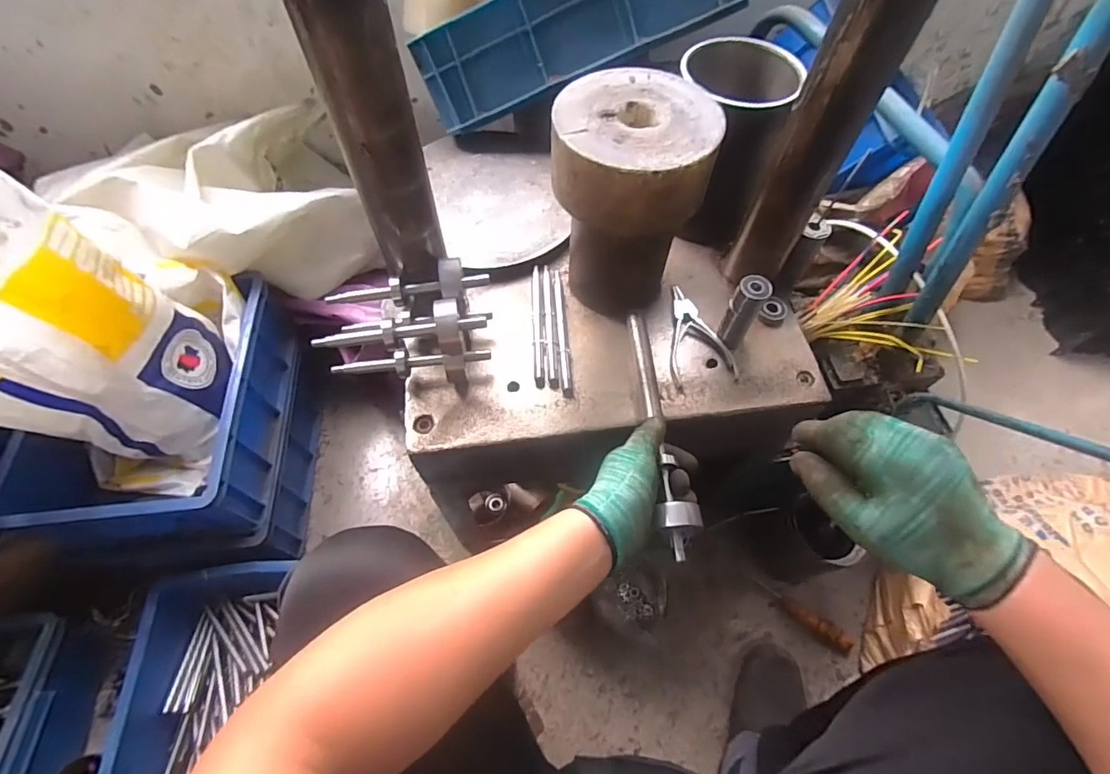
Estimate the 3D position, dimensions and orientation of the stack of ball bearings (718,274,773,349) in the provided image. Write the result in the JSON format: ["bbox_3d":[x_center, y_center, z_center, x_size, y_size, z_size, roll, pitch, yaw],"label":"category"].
[{"bbox_3d":[0.201,-0.079,0.540,0.028,0.089,0.028,-36,67,-20],"label":"stack of ball bearings"}]

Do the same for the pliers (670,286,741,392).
[{"bbox_3d":[0.153,-0.061,0.574,0.072,0.018,0.129,-12,61,-8],"label":"pliers"}]

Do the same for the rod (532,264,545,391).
[{"bbox_3d":[-0.020,-0.074,0.584,0.011,0.012,0.162,-2,60,-3],"label":"rod"}]

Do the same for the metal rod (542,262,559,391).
[{"bbox_3d":[-0.006,-0.075,0.583,0.012,0.013,0.166,-3,60,-3],"label":"metal rod"}]

